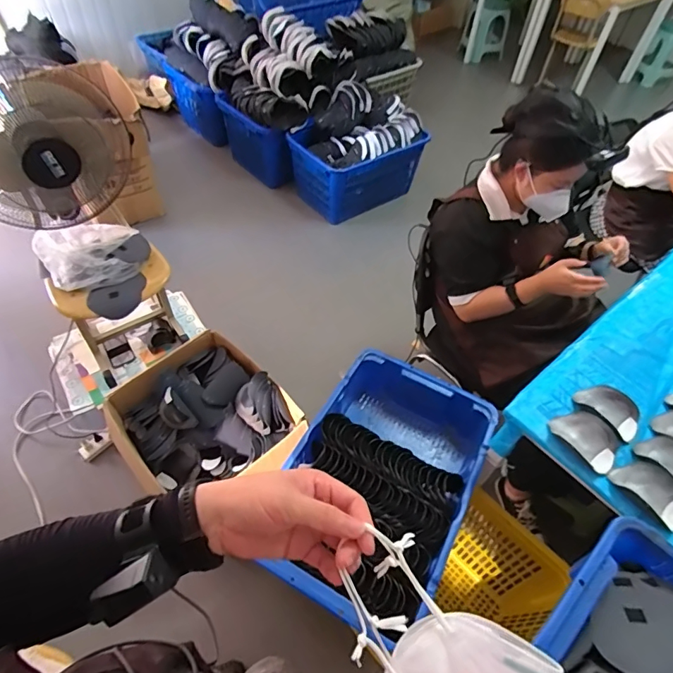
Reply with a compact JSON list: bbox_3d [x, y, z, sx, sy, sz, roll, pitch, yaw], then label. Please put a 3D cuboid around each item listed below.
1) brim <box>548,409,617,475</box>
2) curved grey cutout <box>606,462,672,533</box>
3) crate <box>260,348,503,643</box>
[{"bbox_3d":[0.538,0.214,0.970,0.094,0.036,0.136,-34,61,-27],"label":"brim"},{"bbox_3d":[0.635,0.305,0.907,0.086,0.027,0.143,-34,61,-28],"label":"curved grey cutout"},{"bbox_3d":[0.114,0.379,1.191,0.419,0.174,0.660,25,53,16],"label":"crate"}]

